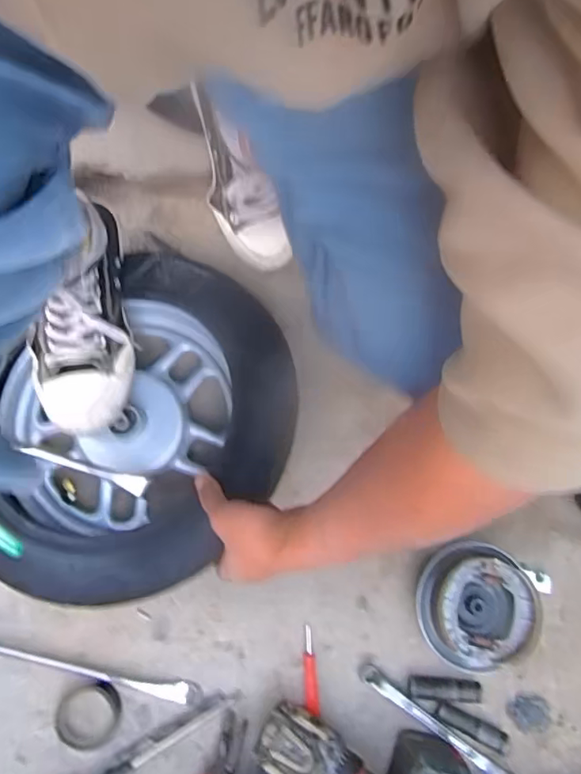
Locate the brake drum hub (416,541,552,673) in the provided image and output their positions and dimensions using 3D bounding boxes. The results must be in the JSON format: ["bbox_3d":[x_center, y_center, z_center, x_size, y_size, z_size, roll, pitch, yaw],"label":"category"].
[{"bbox_3d":[0.193,0.228,0.563,0.122,0.056,0.119,0,82,-1],"label":"brake drum hub"}]

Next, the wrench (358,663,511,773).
[{"bbox_3d":[0.149,0.348,0.554,0.184,0.009,0.017,36,79,7],"label":"wrench"}]

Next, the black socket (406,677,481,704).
[{"bbox_3d":[0.157,0.312,0.558,0.072,0.015,0.020,3,77,0],"label":"black socket"}]

